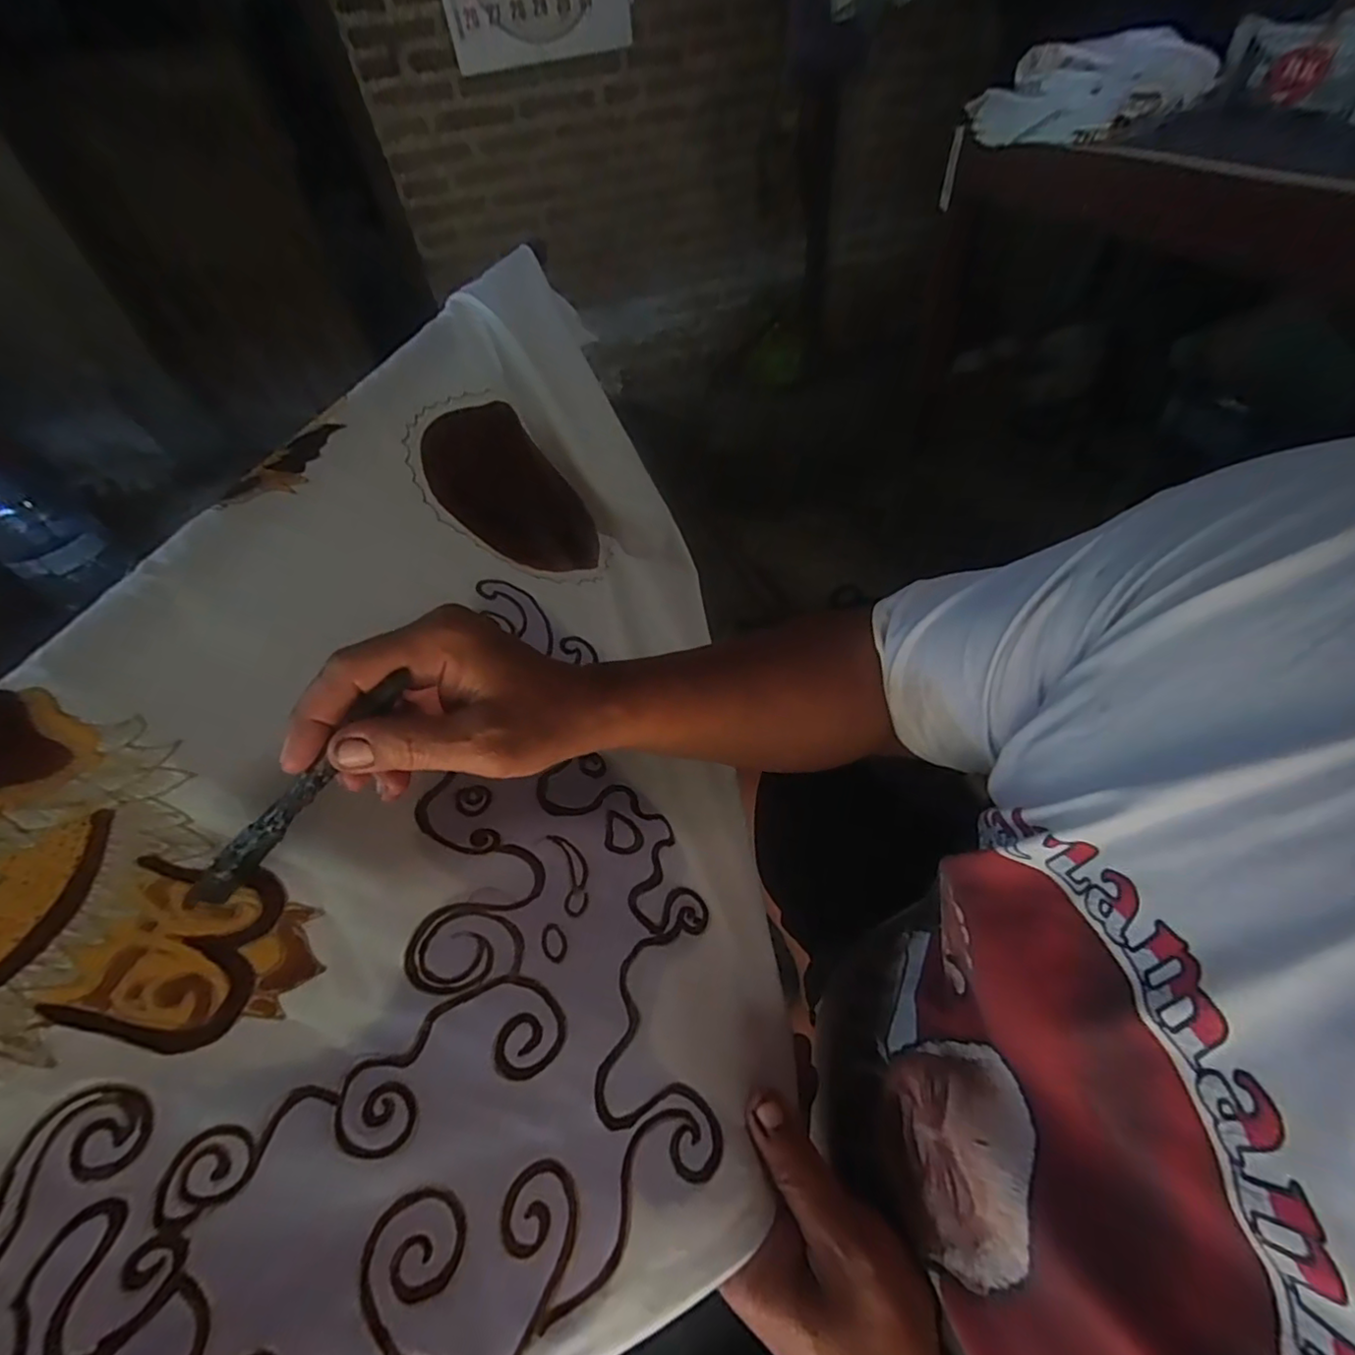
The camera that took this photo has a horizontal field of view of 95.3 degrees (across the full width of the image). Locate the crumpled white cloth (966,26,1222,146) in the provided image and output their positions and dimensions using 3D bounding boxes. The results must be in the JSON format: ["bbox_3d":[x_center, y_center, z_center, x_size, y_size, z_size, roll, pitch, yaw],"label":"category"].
[{"bbox_3d":[0.769,-1.099,1.157,0.380,0.132,0.309,12,51,15],"label":"crumpled white cloth"}]

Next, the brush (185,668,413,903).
[{"bbox_3d":[-0.175,0.055,0.287,0.146,0.019,0.016,-47,56,4],"label":"brush"}]

